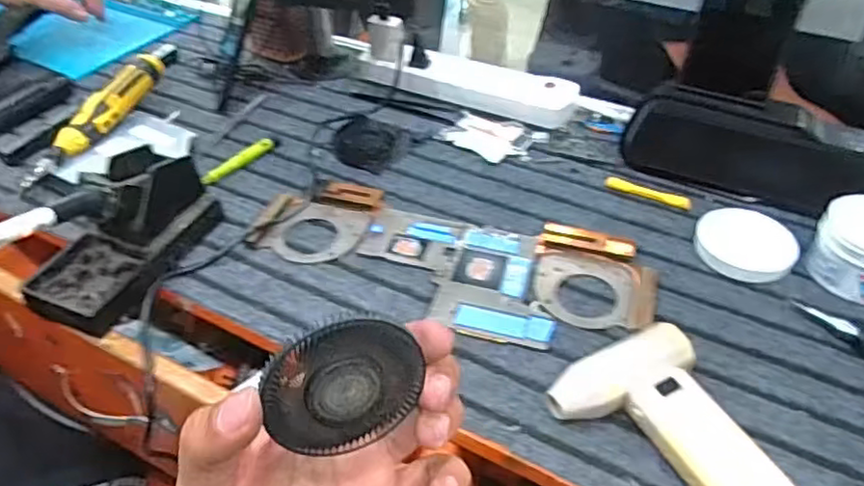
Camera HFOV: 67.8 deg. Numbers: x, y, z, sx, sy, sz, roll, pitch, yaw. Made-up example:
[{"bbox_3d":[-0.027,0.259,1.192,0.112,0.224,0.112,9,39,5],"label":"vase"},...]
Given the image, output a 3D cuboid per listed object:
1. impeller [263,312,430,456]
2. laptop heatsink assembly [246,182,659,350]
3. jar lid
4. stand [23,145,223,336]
[{"bbox_3d":[-0.031,0.051,0.232,0.055,0.059,0.004,-30,31,-13],"label":"impeller"},{"bbox_3d":[0.010,0.014,0.553,0.343,0.014,0.133,12,44,13],"label":"laptop heatsink assembly"},{"bbox_3d":[0.269,0.000,0.552,0.065,0.020,0.078,-32,51,-30],"label":"jar lid"},{"bbox_3d":[-0.261,-0.016,0.536,0.088,0.078,0.160,17,45,18],"label":"stand"}]

